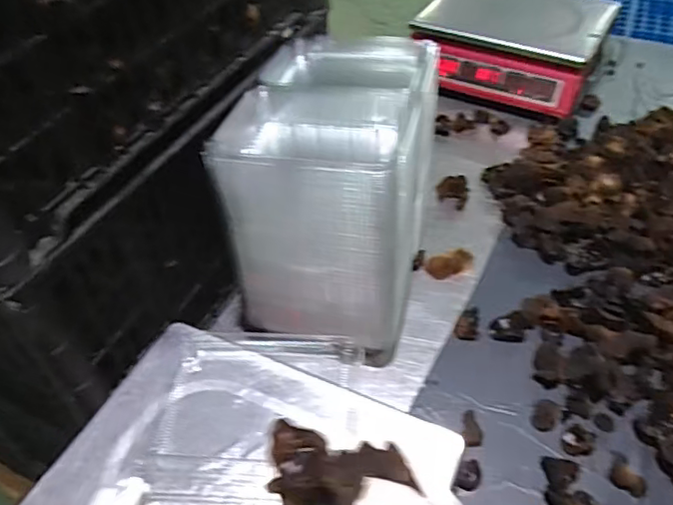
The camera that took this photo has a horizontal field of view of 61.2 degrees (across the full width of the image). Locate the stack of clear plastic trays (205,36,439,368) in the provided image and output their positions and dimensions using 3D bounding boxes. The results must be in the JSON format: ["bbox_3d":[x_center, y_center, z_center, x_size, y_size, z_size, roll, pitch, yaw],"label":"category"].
[{"bbox_3d":[0.000,-0.067,0.639,0.165,0.248,0.260,8,48,11],"label":"stack of clear plastic trays"}]

